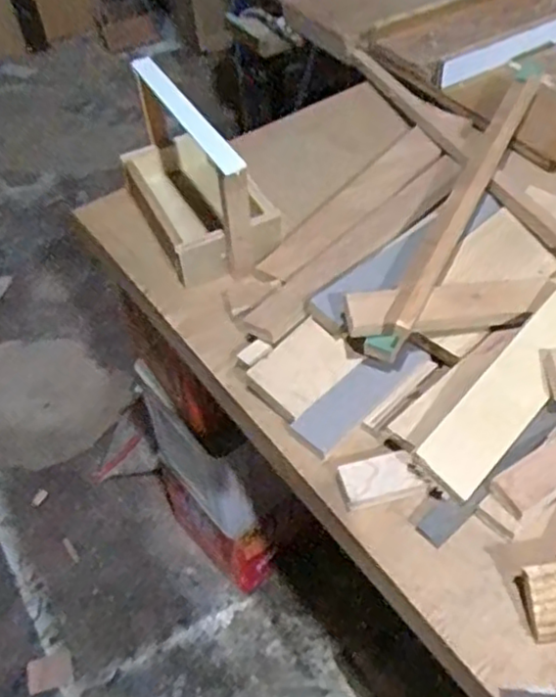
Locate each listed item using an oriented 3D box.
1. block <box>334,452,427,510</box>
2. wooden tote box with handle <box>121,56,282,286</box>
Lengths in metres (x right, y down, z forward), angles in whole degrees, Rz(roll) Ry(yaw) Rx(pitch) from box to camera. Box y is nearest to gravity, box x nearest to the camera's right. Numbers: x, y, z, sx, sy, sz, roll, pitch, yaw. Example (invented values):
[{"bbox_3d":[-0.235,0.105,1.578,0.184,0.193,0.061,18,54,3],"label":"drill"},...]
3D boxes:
[{"bbox_3d":[0.087,0.113,0.585,0.067,0.017,0.037,-13,48,-6],"label":"block"},{"bbox_3d":[-0.098,-0.213,0.765,0.121,0.157,0.234,-23,50,-14],"label":"wooden tote box with handle"}]

